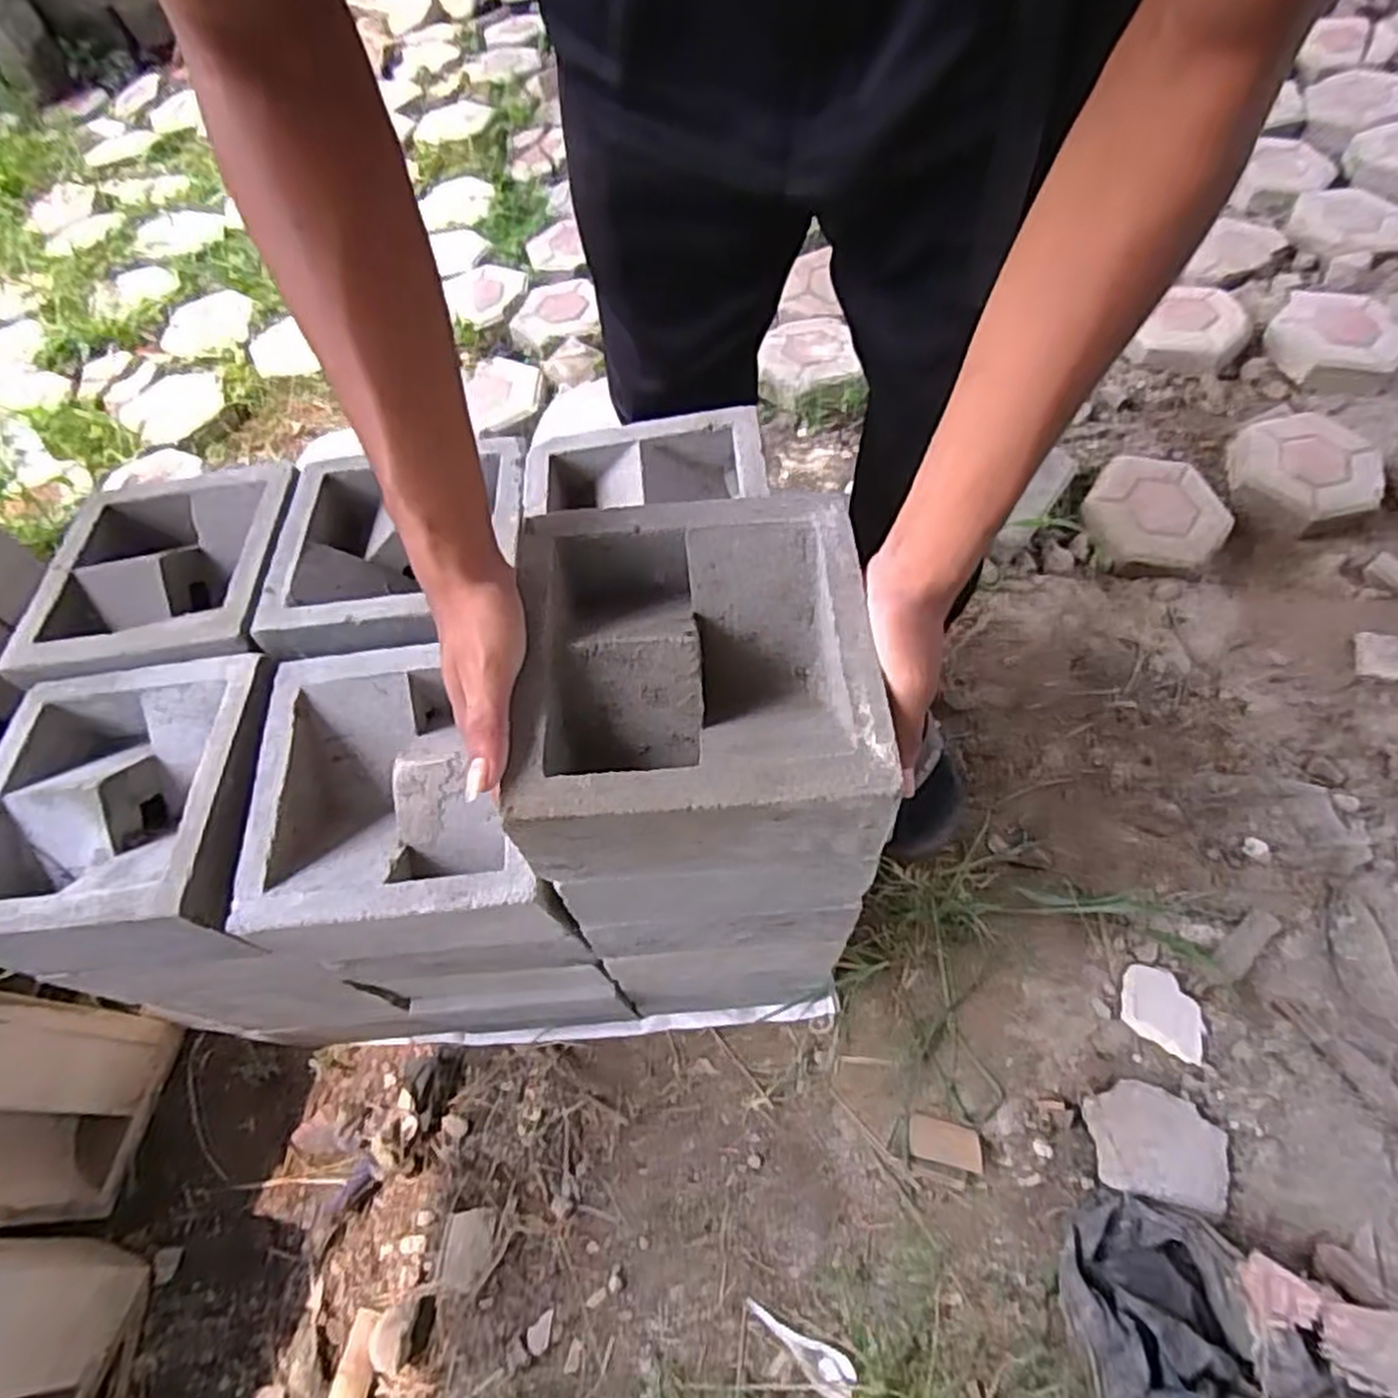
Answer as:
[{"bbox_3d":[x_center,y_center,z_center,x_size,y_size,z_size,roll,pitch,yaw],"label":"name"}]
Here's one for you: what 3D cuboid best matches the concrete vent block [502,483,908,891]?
[{"bbox_3d":[0.000,-0.005,0.480,0.189,0.127,0.204,-5,59,1],"label":"concrete vent block"}]

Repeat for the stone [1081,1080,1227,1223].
[{"bbox_3d":[0.456,0.443,0.784,0.128,0.031,0.098,12,63,13],"label":"stone"}]

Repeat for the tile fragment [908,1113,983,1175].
[{"bbox_3d":[0.251,0.452,0.801,0.072,0.012,0.039,10,63,12],"label":"tile fragment"}]

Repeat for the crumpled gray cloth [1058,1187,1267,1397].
[{"bbox_3d":[0.400,0.571,0.680,0.143,0.078,0.234,3,62,8],"label":"crumpled gray cloth"}]

